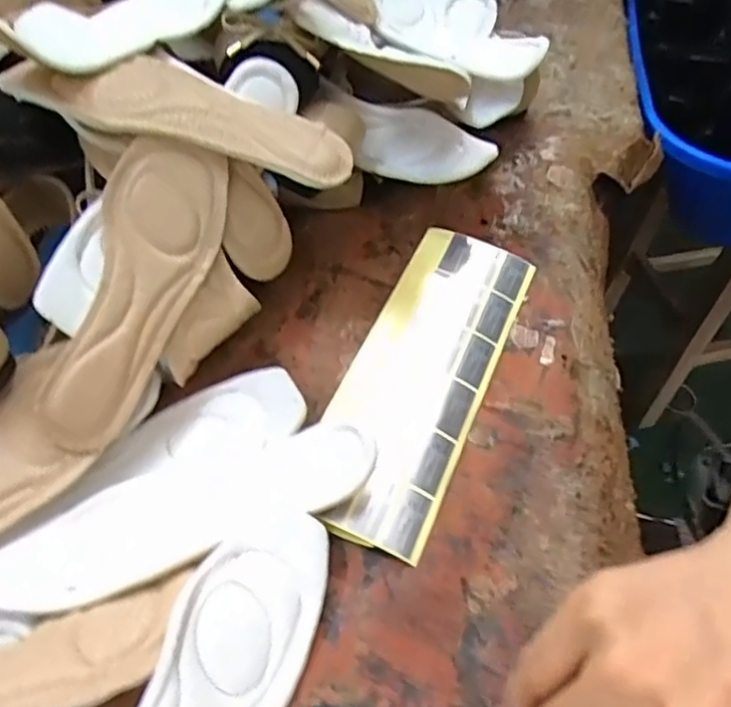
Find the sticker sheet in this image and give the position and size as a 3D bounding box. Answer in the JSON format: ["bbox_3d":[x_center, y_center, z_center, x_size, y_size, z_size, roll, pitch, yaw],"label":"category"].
[{"bbox_3d":[0.041,0.007,0.438,0.087,0.017,0.248,26,57,4],"label":"sticker sheet"}]

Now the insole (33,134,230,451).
[{"bbox_3d":[-0.141,-0.037,0.396,0.068,0.015,0.190,22,79,-17],"label":"insole"}]

